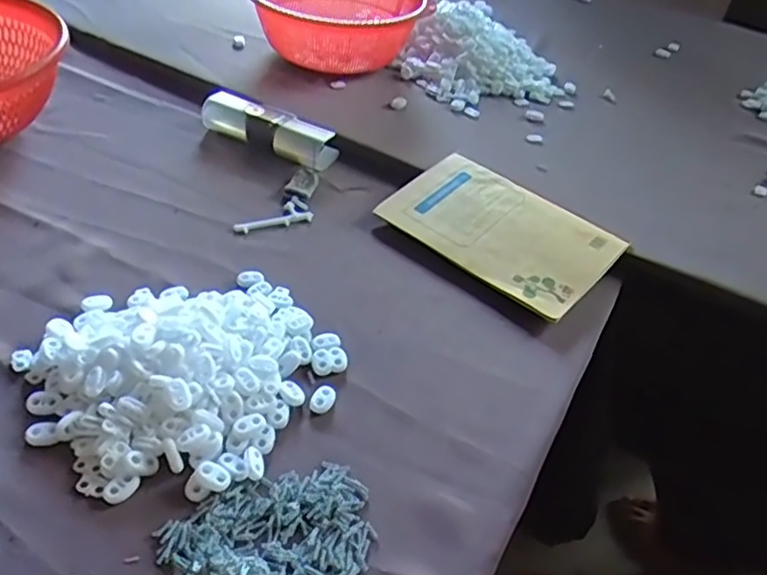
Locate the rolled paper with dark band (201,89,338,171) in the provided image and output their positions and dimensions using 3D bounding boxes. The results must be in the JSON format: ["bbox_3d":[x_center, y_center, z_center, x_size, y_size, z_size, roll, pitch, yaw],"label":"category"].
[{"bbox_3d":[-0.128,-0.175,0.699,0.162,0.038,0.047,25,44,18],"label":"rolled paper with dark band"}]

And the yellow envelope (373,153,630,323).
[{"bbox_3d":[0.111,-0.057,0.603,0.202,0.010,0.131,35,55,26],"label":"yellow envelope"}]

